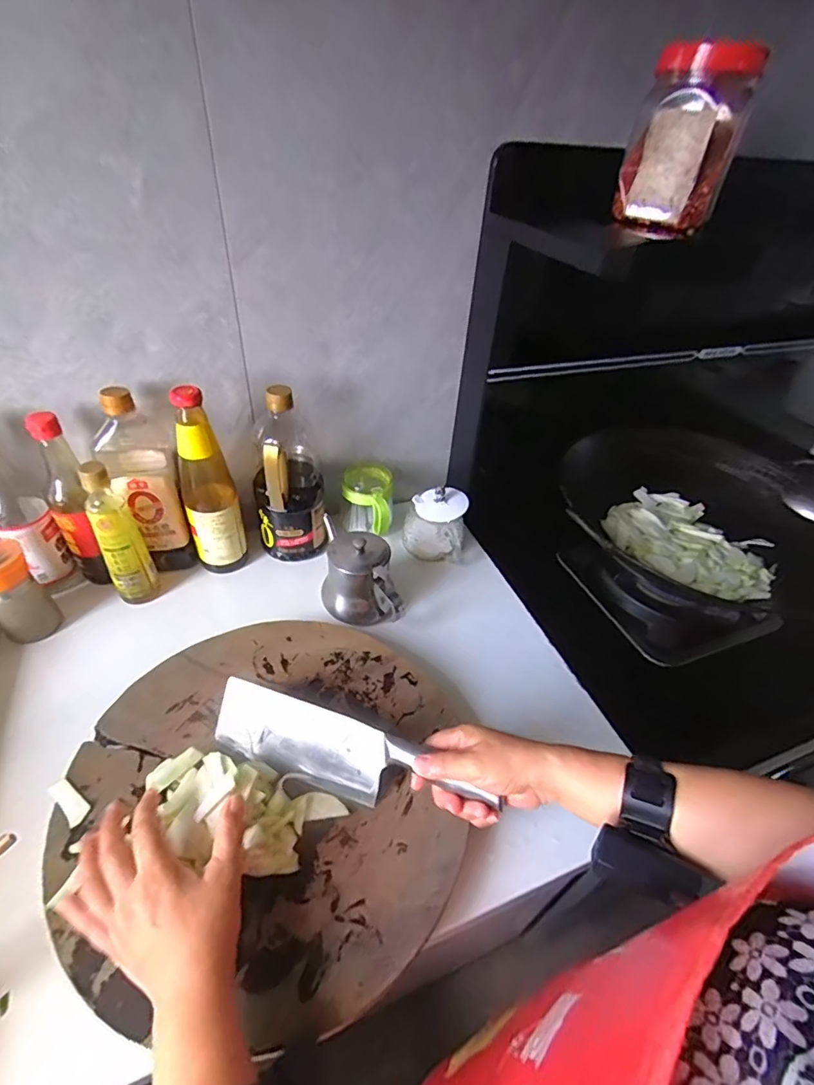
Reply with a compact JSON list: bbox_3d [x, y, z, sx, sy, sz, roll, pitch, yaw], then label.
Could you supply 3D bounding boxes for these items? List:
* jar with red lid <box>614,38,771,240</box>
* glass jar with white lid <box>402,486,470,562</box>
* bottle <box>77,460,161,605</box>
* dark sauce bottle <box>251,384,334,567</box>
[{"bbox_3d":[0.284,-0.410,0.512,0.104,0.144,0.108,18,42,15],"label":"jar with red lid"},{"bbox_3d":[0.043,-0.026,0.784,0.095,0.103,0.077,8,40,4],"label":"glass jar with white lid"},{"bbox_3d":[-0.371,-0.010,0.640,0.051,0.203,0.050,-20,46,-26],"label":"bottle"},{"bbox_3d":[-0.177,-0.102,0.728,0.092,0.253,0.109,-8,42,-15],"label":"dark sauce bottle"}]

